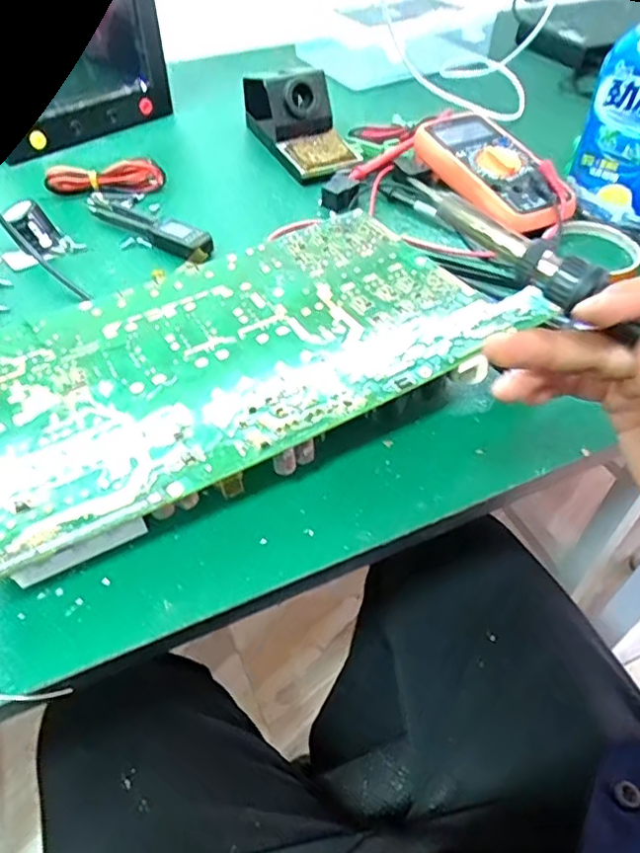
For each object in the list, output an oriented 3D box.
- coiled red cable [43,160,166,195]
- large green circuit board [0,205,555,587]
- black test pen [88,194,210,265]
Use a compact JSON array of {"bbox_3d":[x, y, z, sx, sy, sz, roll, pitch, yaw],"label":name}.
[{"bbox_3d":[-0.211,-0.243,0.603,0.109,0.024,0.022,-3,49,-4],"label":"coiled red cable"},{"bbox_3d":[-0.066,-0.039,0.403,0.337,0.063,0.200,-24,50,-19],"label":"large green circuit board"},{"bbox_3d":[-0.160,-0.183,0.556,0.161,0.017,0.027,30,54,23],"label":"black test pen"}]

